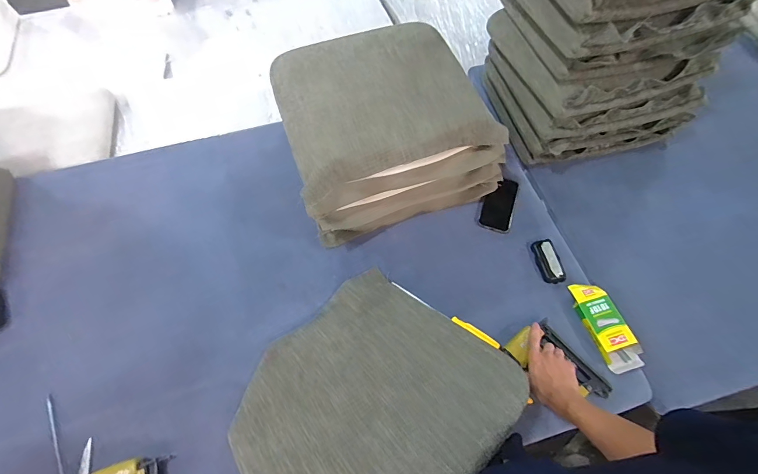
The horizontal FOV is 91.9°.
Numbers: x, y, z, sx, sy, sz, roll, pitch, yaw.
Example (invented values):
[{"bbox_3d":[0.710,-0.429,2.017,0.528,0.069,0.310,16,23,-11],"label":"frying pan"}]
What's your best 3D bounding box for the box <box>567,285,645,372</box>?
[{"bbox_3d":[0.506,0.195,0.816,0.088,0.041,0.205,-22,74,-10],"label":"box"}]

